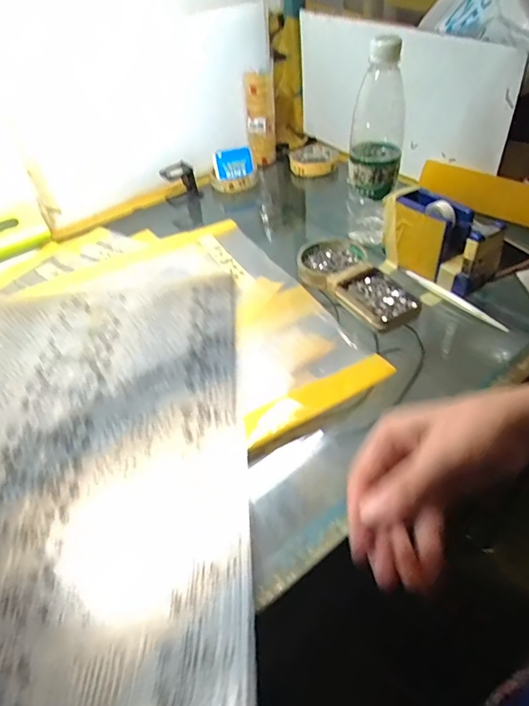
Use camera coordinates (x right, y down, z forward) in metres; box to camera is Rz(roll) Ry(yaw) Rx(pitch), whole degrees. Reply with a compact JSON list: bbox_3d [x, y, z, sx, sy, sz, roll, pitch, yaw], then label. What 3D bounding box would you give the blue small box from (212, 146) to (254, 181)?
[{"bbox_3d":[-0.052,-0.322,0.776,0.064,0.047,0.014,-12,19,-4],"label":"blue small box"}]

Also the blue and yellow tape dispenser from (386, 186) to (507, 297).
[{"bbox_3d":[0.198,-0.128,0.514,0.050,0.073,0.132,-24,45,-18],"label":"blue and yellow tape dispenser"}]

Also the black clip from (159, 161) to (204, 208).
[{"bbox_3d":[-0.139,-0.282,0.767,0.059,0.065,0.028,-17,44,-11],"label":"black clip"}]

